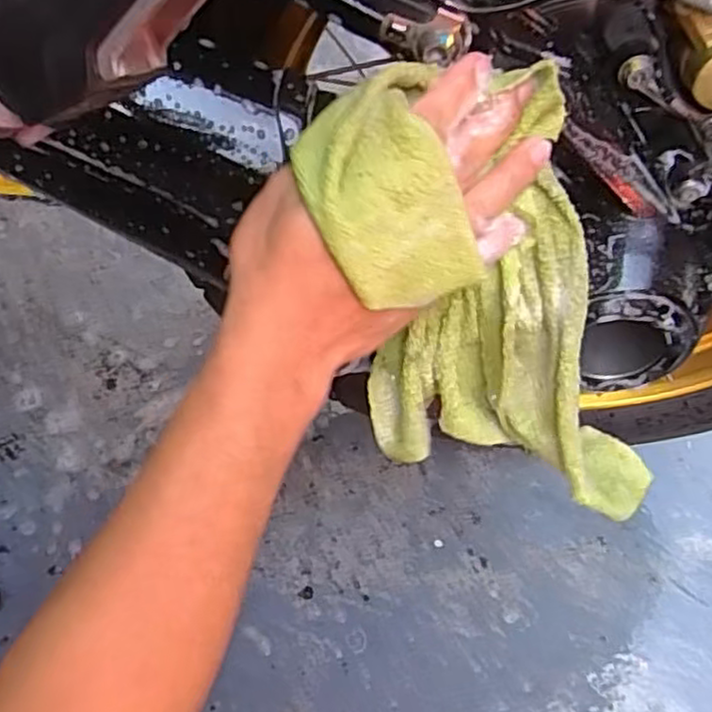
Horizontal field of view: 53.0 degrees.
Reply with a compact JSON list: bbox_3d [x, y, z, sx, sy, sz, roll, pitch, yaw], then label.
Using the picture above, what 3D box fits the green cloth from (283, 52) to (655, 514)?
[{"bbox_3d":[0.071,-0.009,0.394,0.130,0.308,0.099,-11,45,29],"label":"green cloth"}]

